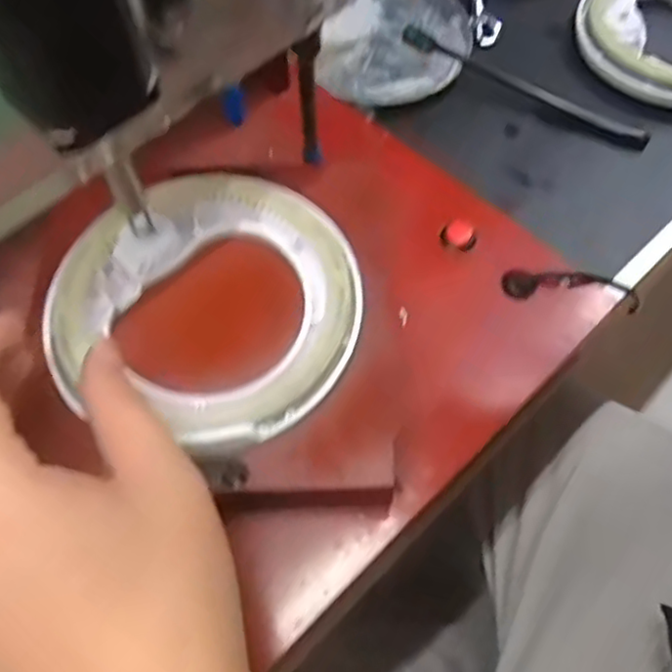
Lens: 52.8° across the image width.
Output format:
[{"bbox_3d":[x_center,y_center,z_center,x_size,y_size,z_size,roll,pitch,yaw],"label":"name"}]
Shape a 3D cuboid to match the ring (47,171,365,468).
[{"bbox_3d":[-0.054,-0.017,0.292,0.127,0.012,0.125,18,63,11],"label":"ring"}]

